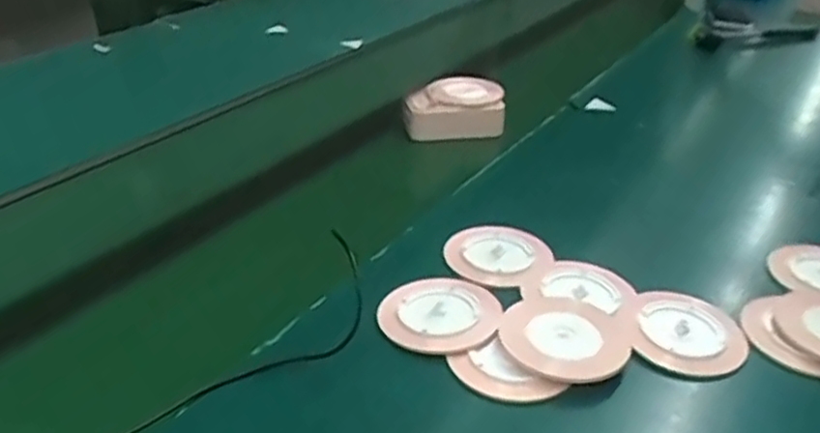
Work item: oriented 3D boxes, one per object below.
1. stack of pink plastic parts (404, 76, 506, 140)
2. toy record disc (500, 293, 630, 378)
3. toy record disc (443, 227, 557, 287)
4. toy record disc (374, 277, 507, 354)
[{"bbox_3d":[0.056,-0.151,1.010,0.130,0.055,0.096,-4,32,-13],"label":"stack of pink plastic parts"},{"bbox_3d":[0.124,0.098,0.598,0.100,0.012,0.098,3,31,-2],"label":"toy record disc"},{"bbox_3d":[0.087,0.037,0.713,0.100,0.008,0.093,3,31,-2],"label":"toy record disc"},{"bbox_3d":[0.029,0.080,0.623,0.095,0.008,0.098,3,31,-2],"label":"toy record disc"}]

